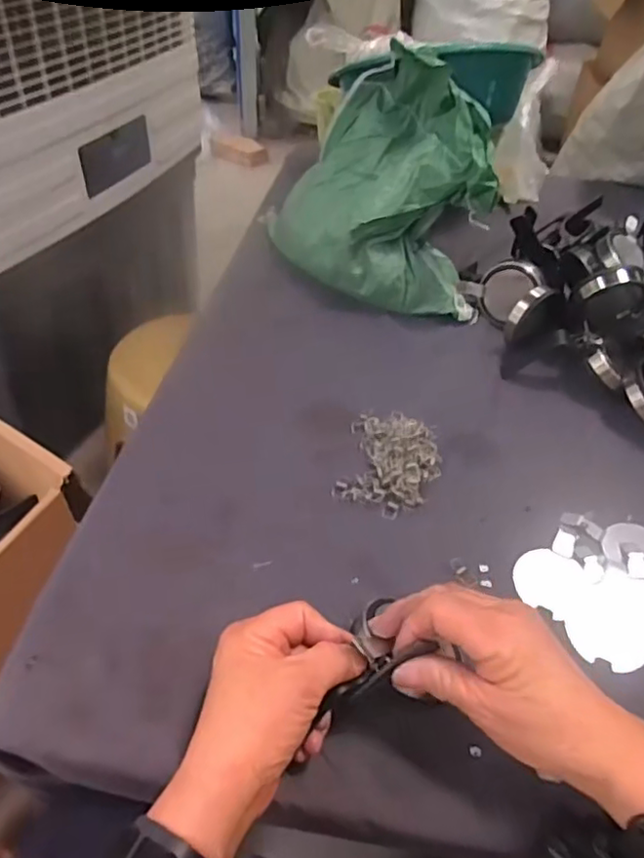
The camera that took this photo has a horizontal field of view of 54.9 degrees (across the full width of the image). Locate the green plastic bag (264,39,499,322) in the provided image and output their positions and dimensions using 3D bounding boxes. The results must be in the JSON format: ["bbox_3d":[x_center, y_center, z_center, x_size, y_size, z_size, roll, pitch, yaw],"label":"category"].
[{"bbox_3d":[0.054,-0.266,0.685,0.222,0.200,0.208,2,44,-4],"label":"green plastic bag"}]

